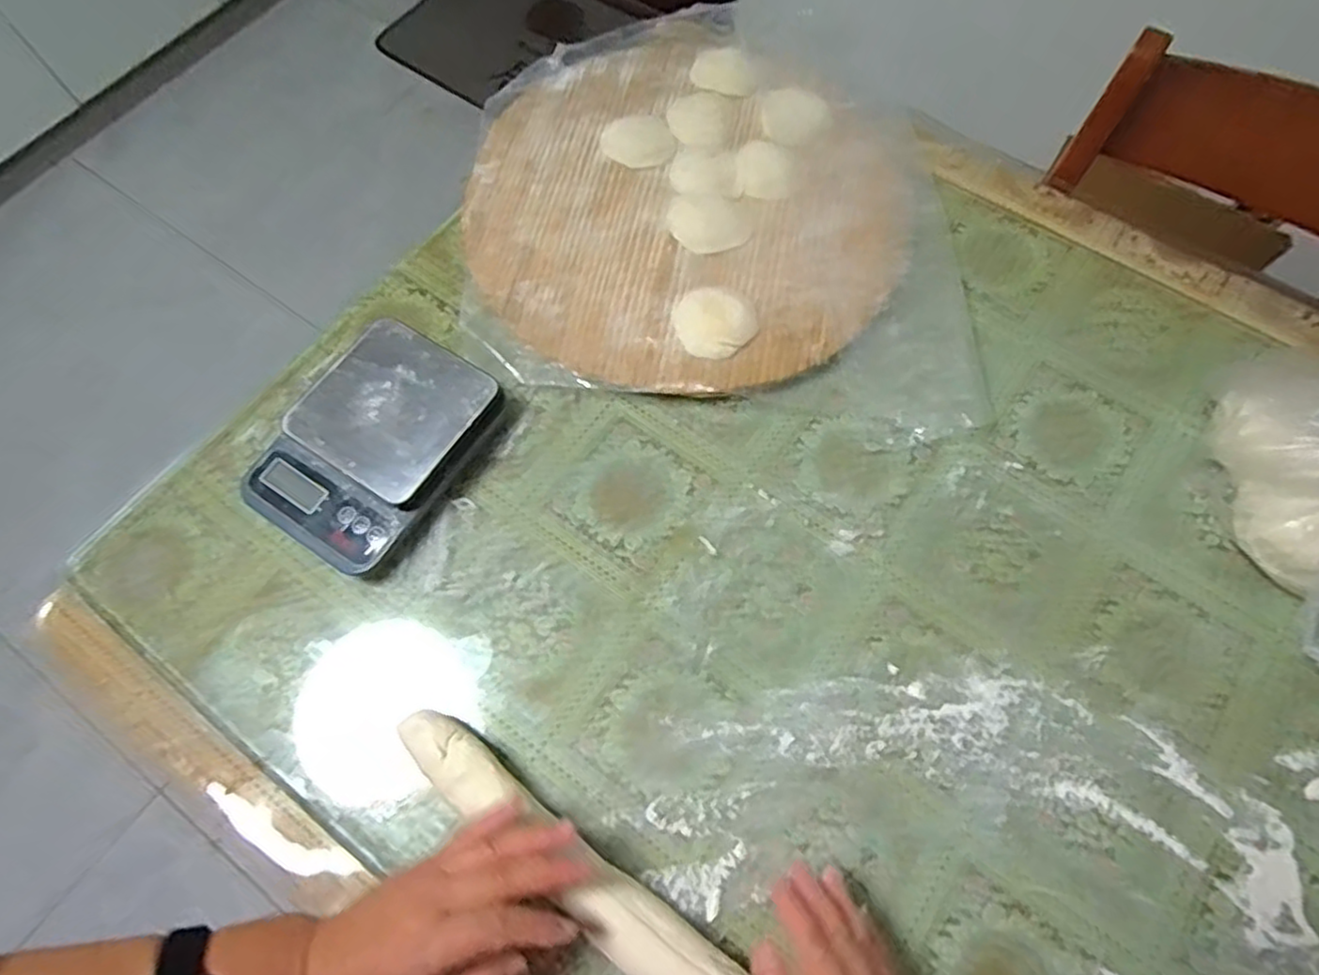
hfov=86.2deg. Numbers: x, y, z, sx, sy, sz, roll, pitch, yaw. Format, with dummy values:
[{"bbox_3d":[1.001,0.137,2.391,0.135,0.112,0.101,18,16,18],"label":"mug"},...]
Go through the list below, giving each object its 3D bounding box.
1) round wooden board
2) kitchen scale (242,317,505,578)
[{"bbox_3d":[0.024,-0.275,0.650,0.373,0.024,0.417,0,71,3],"label":"round wooden board"},{"bbox_3d":[-0.222,-0.034,0.549,0.129,0.044,0.180,31,75,12],"label":"kitchen scale"}]

